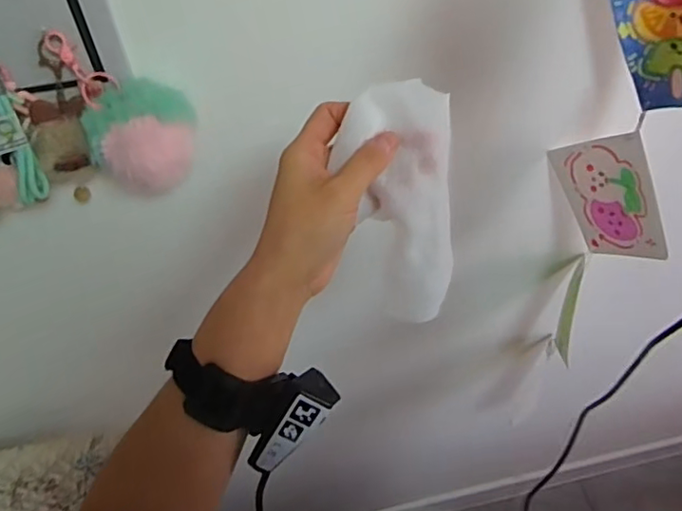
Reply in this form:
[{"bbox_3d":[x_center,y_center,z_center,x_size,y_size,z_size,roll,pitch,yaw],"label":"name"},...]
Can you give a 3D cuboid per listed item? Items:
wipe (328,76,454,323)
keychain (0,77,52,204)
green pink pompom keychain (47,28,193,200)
[{"bbox_3d":[0.044,-0.024,0.386,0.067,0.173,0.027,-19,30,-13],"label":"wipe"},{"bbox_3d":[-0.267,-0.099,0.468,0.025,0.123,0.024,-16,27,-11],"label":"keychain"},{"bbox_3d":[-0.172,-0.110,0.486,0.094,0.114,0.069,-14,49,-9],"label":"green pink pompom keychain"}]

